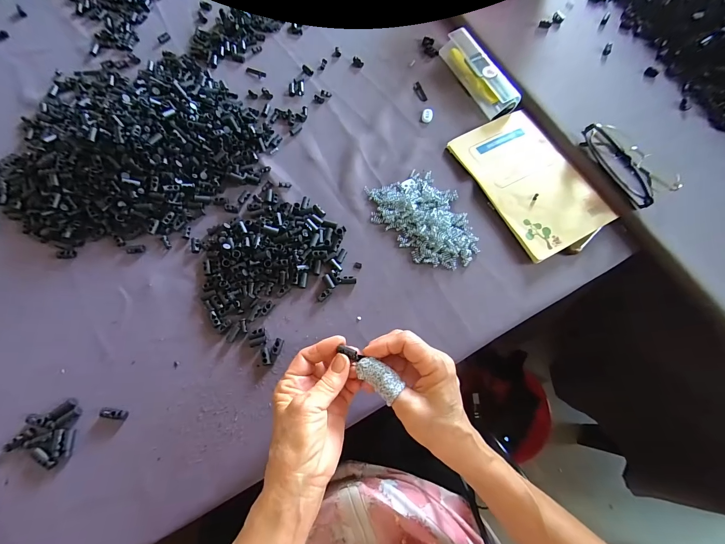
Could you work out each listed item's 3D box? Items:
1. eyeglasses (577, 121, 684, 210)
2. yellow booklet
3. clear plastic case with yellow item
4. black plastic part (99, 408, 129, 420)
[{"bbox_3d":[0.360,-0.151,0.414,0.071,0.032,0.130,-23,73,-9],"label":"eyeglasses"},{"bbox_3d":[0.234,-0.131,0.423,0.147,0.013,0.206,-27,74,-11],"label":"yellow booklet"},{"bbox_3d":[0.176,-0.306,0.470,0.041,0.033,0.154,-27,74,-11],"label":"clear plastic case with yellow item"},{"bbox_3d":[-0.254,0.144,0.313,0.025,0.010,0.008,10,71,1],"label":"black plastic part"}]

